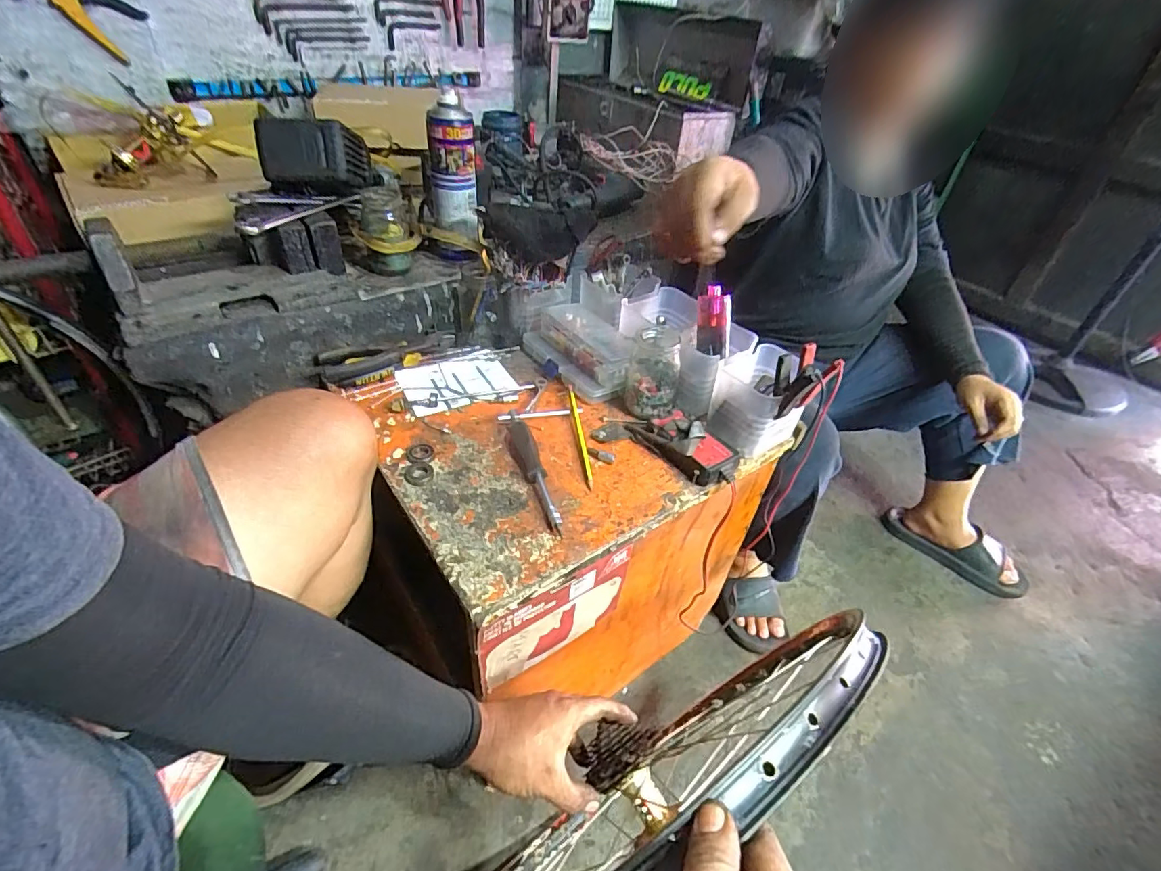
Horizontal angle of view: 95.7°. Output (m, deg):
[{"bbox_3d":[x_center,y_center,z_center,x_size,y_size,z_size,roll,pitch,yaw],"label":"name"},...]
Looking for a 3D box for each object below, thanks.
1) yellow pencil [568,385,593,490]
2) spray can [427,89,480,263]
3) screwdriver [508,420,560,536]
[{"bbox_3d":[0.000,-0.004,0.634,0.008,0.007,0.174,-3,43,-9],"label":"yellow pencil"},{"bbox_3d":[-0.181,-0.355,0.751,0.063,0.212,0.076,-3,43,-9],"label":"spray can"},{"bbox_3d":[-0.051,0.039,0.579,0.026,0.021,0.171,-9,44,-17],"label":"screwdriver"}]

